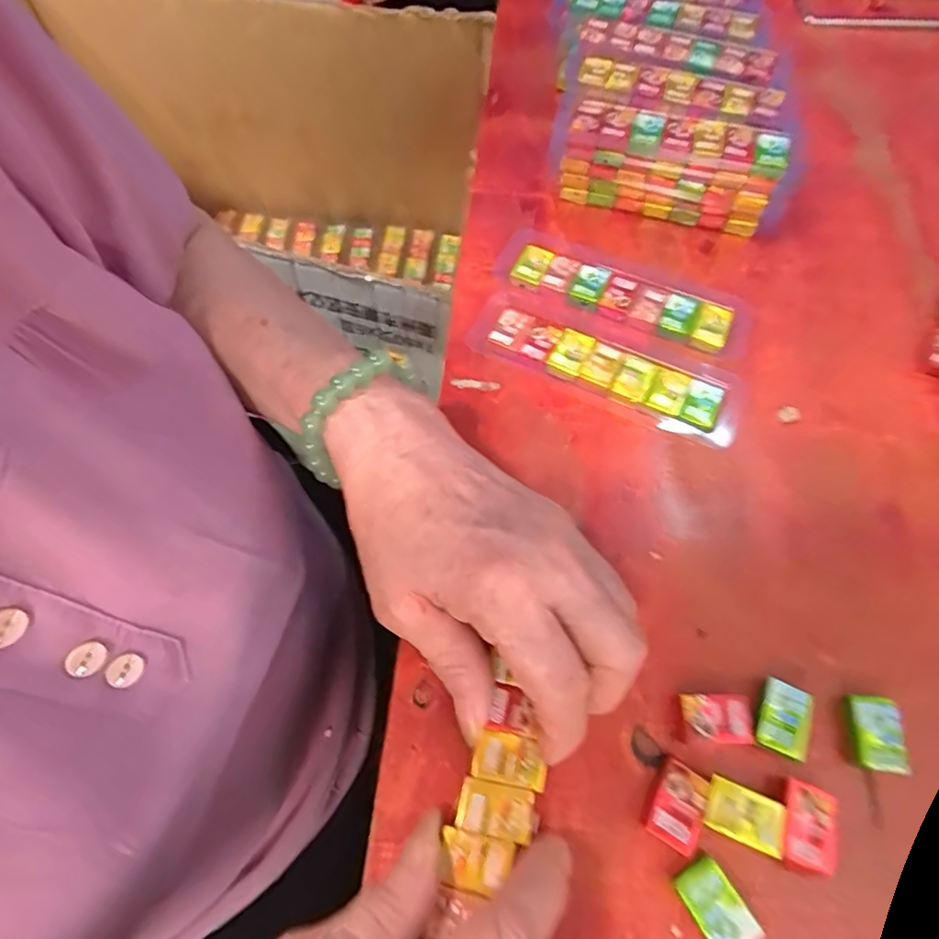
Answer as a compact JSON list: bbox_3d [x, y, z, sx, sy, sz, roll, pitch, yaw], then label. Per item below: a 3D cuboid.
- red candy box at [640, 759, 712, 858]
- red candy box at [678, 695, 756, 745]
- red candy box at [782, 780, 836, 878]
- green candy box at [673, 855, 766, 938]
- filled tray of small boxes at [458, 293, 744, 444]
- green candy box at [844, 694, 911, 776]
[{"bbox_3d":[0.074,0.121,0.196,0.018,0.009,0.026,27,67,12],"label":"red candy box"},{"bbox_3d":[0.094,0.096,0.209,0.026,0.008,0.016,2,64,0],"label":"red candy box"},{"bbox_3d":[0.120,0.127,0.194,0.019,0.009,0.026,20,65,9],"label":"red candy box"},{"bbox_3d":[0.082,0.147,0.184,0.016,0.009,0.026,-29,68,-14],"label":"green candy box"},{"bbox_3d":[0.069,-0.055,0.281,0.139,0.009,0.049,27,66,12],"label":"filled tray of small boxes"},{"bbox_3d":[0.154,0.101,0.207,0.018,0.010,0.026,5,64,1],"label":"green candy box"}]

